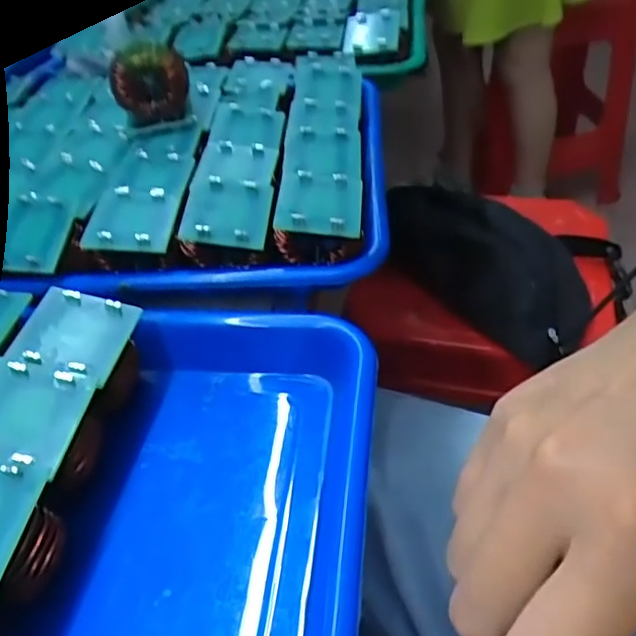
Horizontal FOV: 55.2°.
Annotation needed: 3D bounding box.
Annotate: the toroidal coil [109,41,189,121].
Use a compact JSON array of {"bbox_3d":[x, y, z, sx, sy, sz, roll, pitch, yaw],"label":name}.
[{"bbox_3d":[-0.108,-0.152,0.393,0.048,0.044,0.018,-16,45,-10],"label":"toroidal coil"}]

